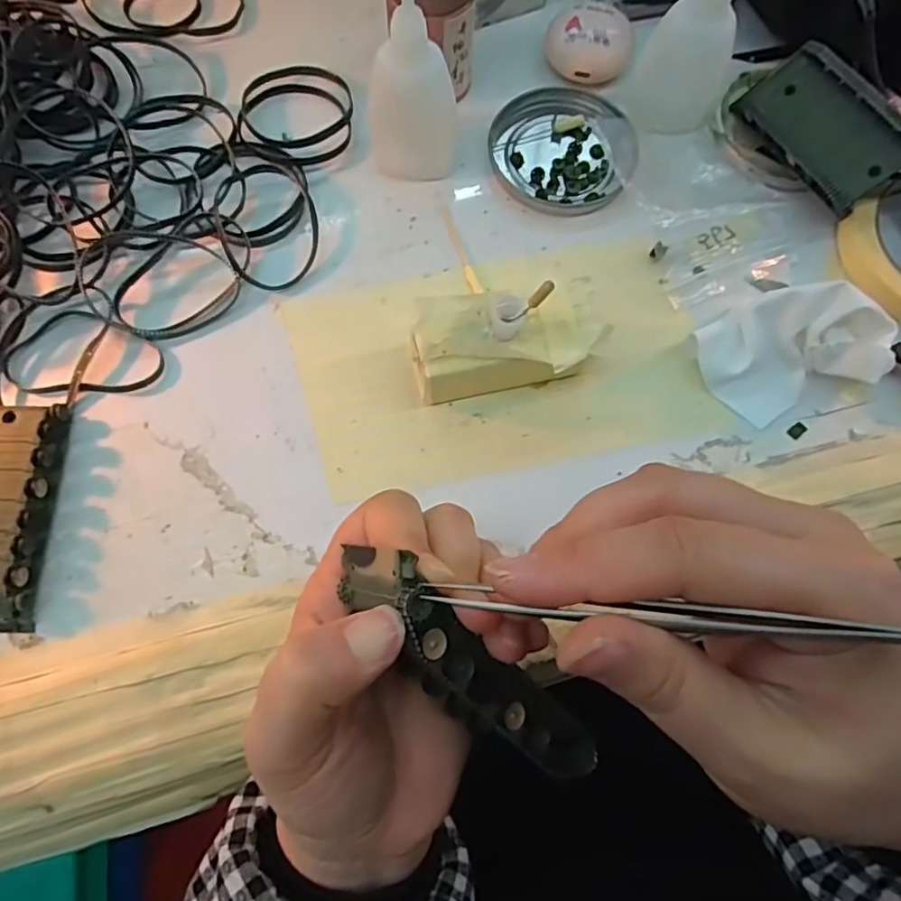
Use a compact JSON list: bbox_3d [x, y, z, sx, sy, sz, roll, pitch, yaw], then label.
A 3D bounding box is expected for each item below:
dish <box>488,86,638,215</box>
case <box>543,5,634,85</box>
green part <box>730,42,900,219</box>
[{"bbox_3d":[0.062,-0.166,0.331,0.077,0.010,0.077,0,73,-1],"label":"dish"},{"bbox_3d":[0.078,-0.230,0.342,0.047,0.019,0.042,7,73,1],"label":"case"},{"bbox_3d":[0.190,-0.167,0.307,0.045,0.010,0.091,-36,64,24],"label":"green part"}]

